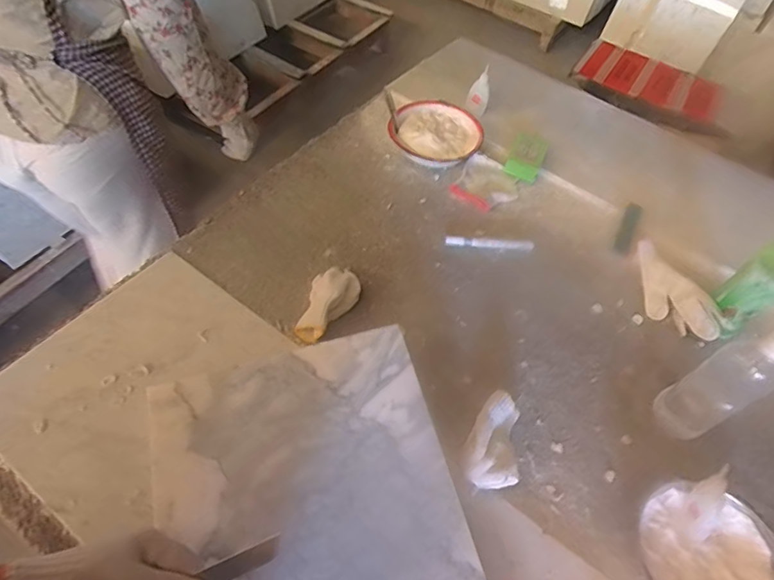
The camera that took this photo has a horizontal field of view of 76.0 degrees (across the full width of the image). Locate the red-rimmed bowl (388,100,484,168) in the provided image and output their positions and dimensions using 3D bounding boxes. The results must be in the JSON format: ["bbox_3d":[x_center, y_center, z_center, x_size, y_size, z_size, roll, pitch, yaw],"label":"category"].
[{"bbox_3d":[0.089,-0.286,0.904,0.157,0.044,0.147,2,54,-3],"label":"red-rimmed bowl"}]

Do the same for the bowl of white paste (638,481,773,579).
[{"bbox_3d":[0.336,0.283,0.523,0.152,0.049,0.140,2,54,-3],"label":"bowl of white paste"}]

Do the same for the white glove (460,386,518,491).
[{"bbox_3d":[0.122,0.180,0.586,0.062,0.045,0.112,12,54,4],"label":"white glove"}]

